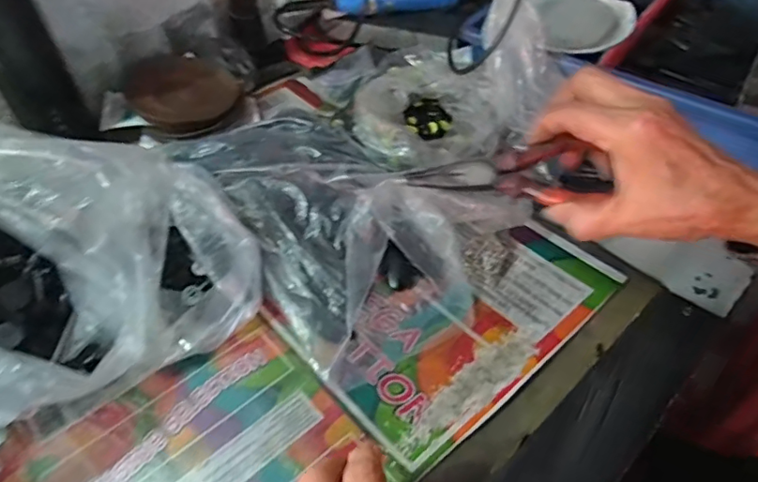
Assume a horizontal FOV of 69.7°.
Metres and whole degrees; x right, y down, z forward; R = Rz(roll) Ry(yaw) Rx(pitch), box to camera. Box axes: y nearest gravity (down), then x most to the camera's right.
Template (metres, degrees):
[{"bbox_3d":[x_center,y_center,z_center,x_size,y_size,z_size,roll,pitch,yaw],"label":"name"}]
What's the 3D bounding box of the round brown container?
[{"bbox_3d":[-0.212,-0.167,0.593,0.112,0.031,0.118,-2,46,2],"label":"round brown container"}]

